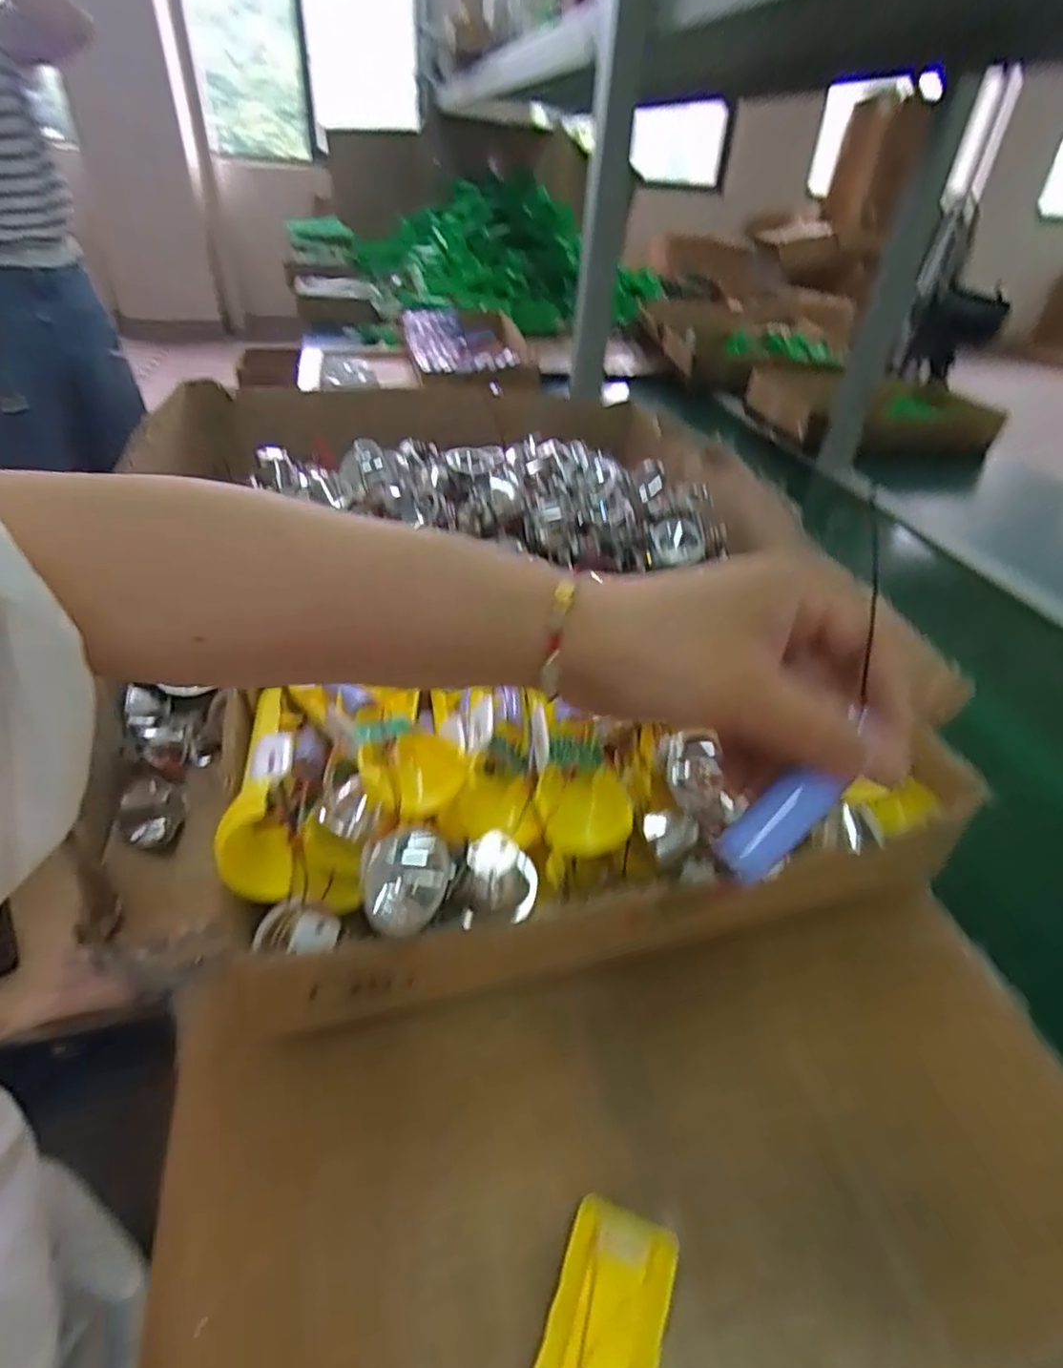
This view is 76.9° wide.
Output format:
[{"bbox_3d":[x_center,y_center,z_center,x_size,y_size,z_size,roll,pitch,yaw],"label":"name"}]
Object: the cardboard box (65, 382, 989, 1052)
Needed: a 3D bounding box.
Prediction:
[{"bbox_3d":[-0.063,-0.095,0.581,0.481,0.115,0.684,-7,43,-11],"label":"cardboard box"}]

